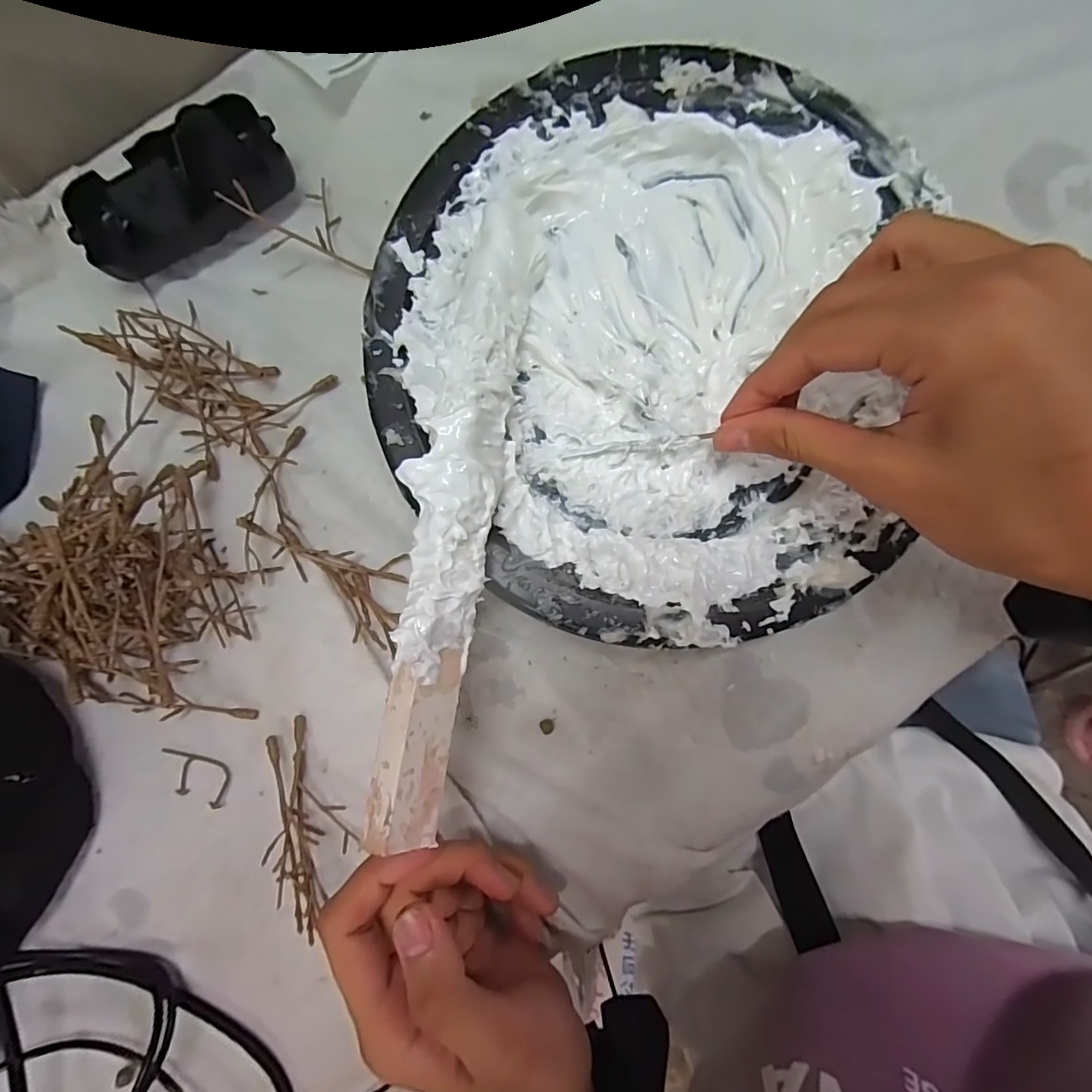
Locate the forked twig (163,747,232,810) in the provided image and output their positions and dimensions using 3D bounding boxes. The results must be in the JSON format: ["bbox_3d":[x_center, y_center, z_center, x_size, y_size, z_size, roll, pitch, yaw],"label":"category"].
[{"bbox_3d":[-0.179,0.118,0.264,0.037,0.004,0.022,14,85,1],"label":"forked twig"}]

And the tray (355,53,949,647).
[{"bbox_3d":[0.050,-0.090,0.248,0.259,0.051,0.269,0,85,0],"label":"tray"}]

